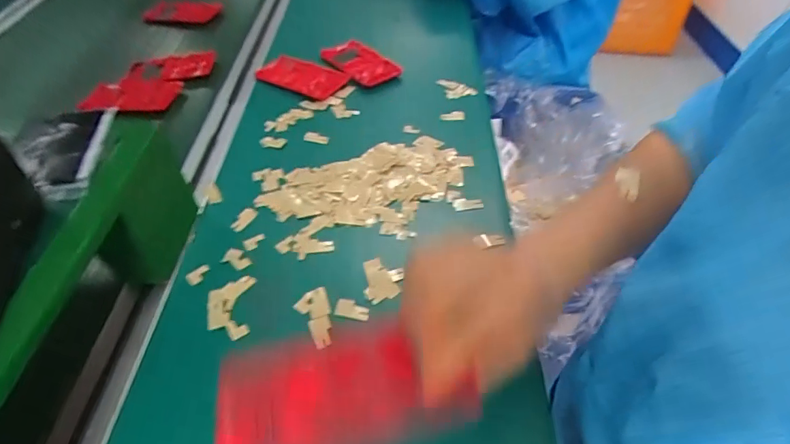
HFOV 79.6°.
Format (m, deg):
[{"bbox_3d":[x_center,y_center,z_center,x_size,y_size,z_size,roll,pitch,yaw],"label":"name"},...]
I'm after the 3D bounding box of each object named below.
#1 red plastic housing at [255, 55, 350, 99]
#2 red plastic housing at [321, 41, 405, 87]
[{"bbox_3d":[-0.124,-0.201,0.640,0.135,0.016,0.061,22,51,20],"label":"red plastic housing"},{"bbox_3d":[-0.051,-0.220,0.653,0.063,0.016,0.123,-32,54,-26],"label":"red plastic housing"}]

